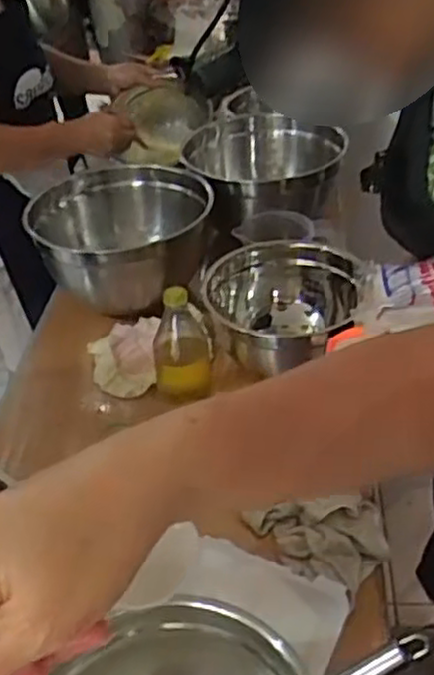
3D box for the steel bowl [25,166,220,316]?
[{"bbox_3d":[-0.126,-0.146,1.041,0.237,0.131,0.229,-4,36,3],"label":"steel bowl"}]

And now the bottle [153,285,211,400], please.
[{"bbox_3d":[-0.044,0.005,0.865,0.065,0.152,0.064,-5,35,1],"label":"bottle"}]

